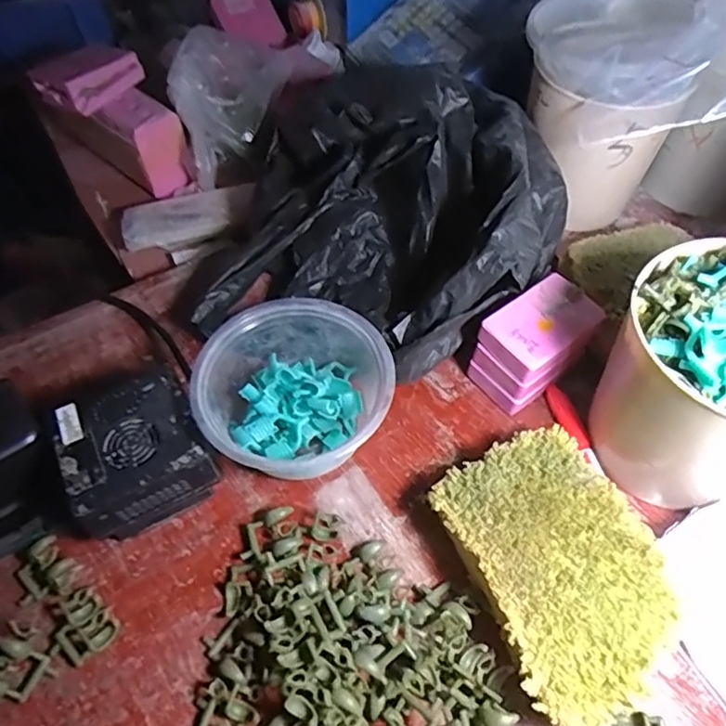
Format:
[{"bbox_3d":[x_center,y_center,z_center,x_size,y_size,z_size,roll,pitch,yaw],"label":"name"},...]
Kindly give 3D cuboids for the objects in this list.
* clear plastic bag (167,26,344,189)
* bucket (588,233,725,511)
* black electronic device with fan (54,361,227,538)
[{"bbox_3d":[-0.096,-0.270,0.546,0.079,0.090,0.224,28,60,20],"label":"clear plastic bag"},{"bbox_3d":[0.183,0.013,0.305,0.108,0.140,0.103,-1,54,1],"label":"bucket"},{"bbox_3d":[-0.133,0.052,0.342,0.073,0.050,0.073,-26,58,-16],"label":"black electronic device with fan"}]

